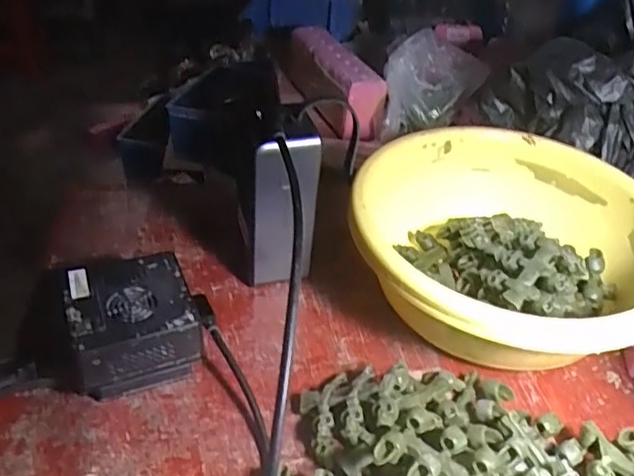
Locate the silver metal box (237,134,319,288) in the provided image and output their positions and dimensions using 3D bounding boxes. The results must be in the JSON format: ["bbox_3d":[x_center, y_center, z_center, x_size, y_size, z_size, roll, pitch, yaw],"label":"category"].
[{"bbox_3d":[-0.028,-0.014,0.438,0.055,0.128,0.021,-16,42,-24],"label":"silver metal box"}]

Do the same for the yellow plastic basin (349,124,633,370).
[{"bbox_3d":[0.137,0.004,0.456,0.214,0.075,0.214,3,38,-2],"label":"yellow plastic basin"}]

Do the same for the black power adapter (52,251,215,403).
[{"bbox_3d":[-0.118,0.056,0.403,0.086,0.056,0.075,-11,41,-19],"label":"black power adapter"}]

